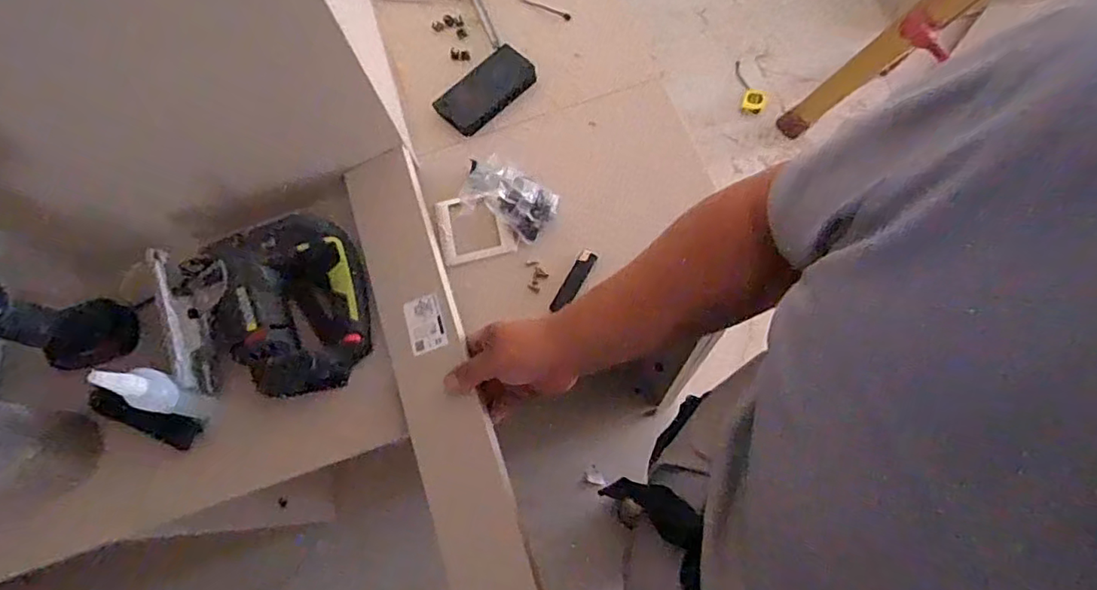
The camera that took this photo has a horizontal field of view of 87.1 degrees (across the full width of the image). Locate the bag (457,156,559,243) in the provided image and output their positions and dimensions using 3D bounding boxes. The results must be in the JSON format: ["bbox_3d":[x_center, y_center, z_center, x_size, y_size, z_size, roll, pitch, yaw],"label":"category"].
[{"bbox_3d":[-0.048,-0.113,0.681,0.107,0.052,0.078,25,74,13],"label":"bag"}]

